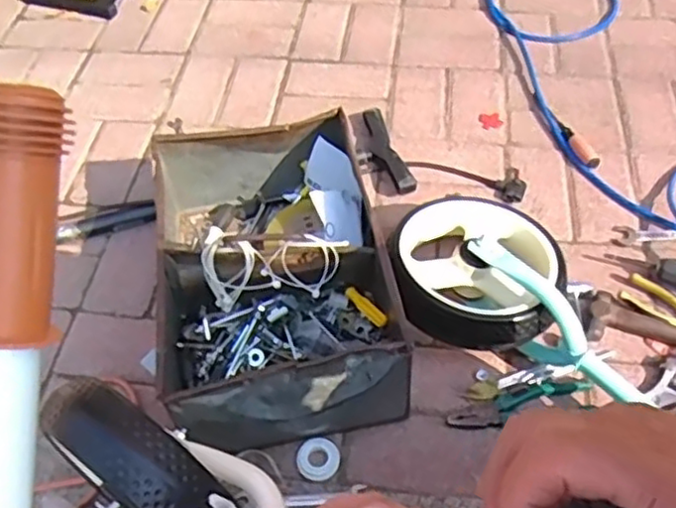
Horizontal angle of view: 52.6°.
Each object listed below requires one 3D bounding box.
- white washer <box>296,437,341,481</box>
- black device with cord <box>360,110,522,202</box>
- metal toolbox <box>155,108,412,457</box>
[{"bbox_3d":[-0.024,0.245,0.819,0.050,0.011,0.050,-1,51,1],"label":"white washer"},{"bbox_3d":[0.149,-0.141,1.092,0.292,0.032,0.141,21,55,18],"label":"black device with cord"},{"bbox_3d":[-0.088,0.021,0.896,0.283,0.149,0.417,-11,52,-7],"label":"metal toolbox"}]

